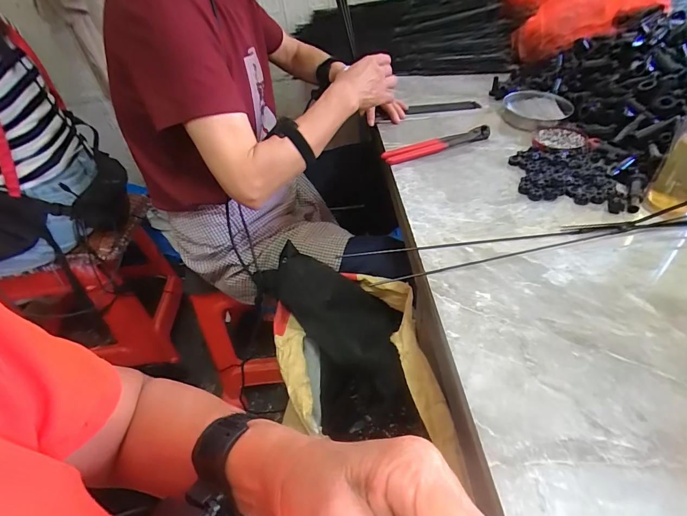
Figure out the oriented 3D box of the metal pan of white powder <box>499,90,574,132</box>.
[{"bbox_3d":[0.356,-0.272,0.709,0.113,0.029,0.114,8,44,16],"label":"metal pan of white powder"}]

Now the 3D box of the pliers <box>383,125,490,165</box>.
[{"bbox_3d":[0.158,-0.197,0.659,0.193,0.025,0.033,-18,43,-12],"label":"pliers"}]

